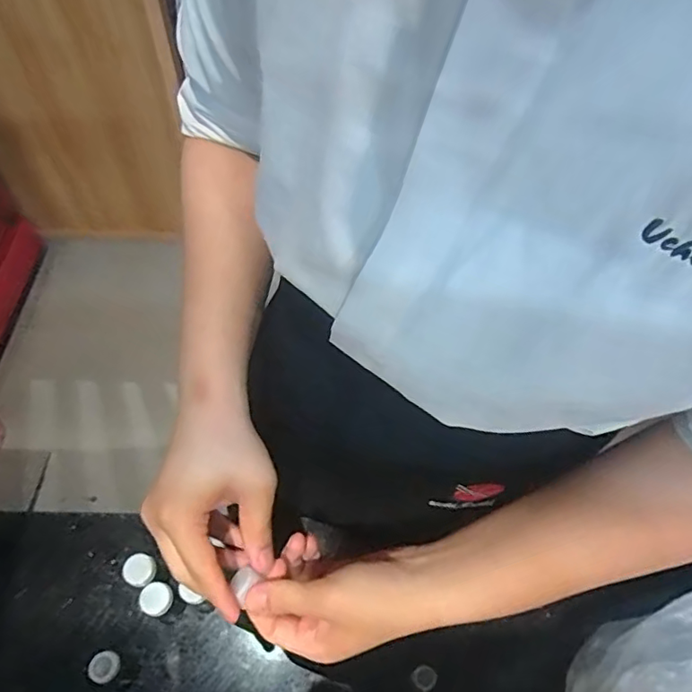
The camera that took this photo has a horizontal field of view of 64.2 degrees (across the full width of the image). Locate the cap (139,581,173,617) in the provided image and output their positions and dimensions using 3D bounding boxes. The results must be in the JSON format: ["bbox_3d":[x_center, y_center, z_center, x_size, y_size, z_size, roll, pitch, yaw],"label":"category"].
[{"bbox_3d":[-0.164,0.217,0.474,0.026,0.007,0.025,1,57,-1],"label":"cap"}]

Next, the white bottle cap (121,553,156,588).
[{"bbox_3d":[-0.181,0.196,0.484,0.025,0.011,0.026,1,57,-1],"label":"white bottle cap"}]

